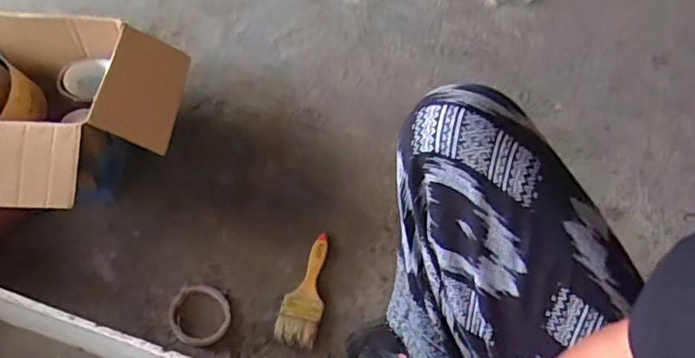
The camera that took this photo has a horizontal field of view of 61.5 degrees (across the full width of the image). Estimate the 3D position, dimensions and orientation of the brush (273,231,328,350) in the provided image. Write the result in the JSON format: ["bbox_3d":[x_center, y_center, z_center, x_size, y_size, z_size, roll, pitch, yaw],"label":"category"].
[{"bbox_3d":[-0.059,0.159,0.850,0.057,0.026,0.169,11,49,3],"label":"brush"}]

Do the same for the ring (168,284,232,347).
[{"bbox_3d":[-0.204,0.185,0.812,0.085,0.011,0.086,3,49,-4],"label":"ring"}]

